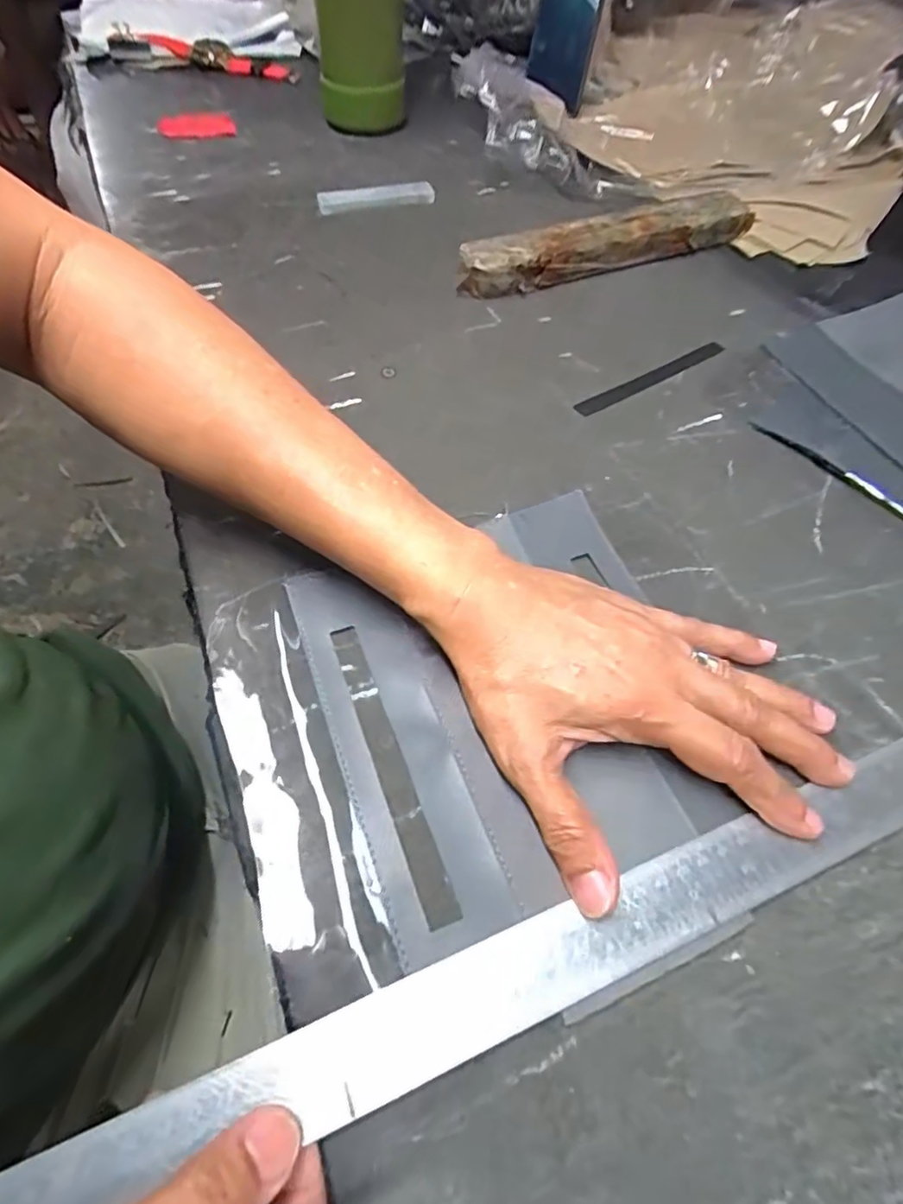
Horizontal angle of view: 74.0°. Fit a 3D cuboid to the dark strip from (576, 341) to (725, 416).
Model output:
[{"bbox_3d":[0.144,-0.161,0.431,0.138,0.006,0.011,-29,60,-19],"label":"dark strip"}]

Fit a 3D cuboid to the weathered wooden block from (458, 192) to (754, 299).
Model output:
[{"bbox_3d":[0.131,-0.303,0.506,0.256,0.039,0.035,-18,57,-13],"label":"weathered wooden block"}]

